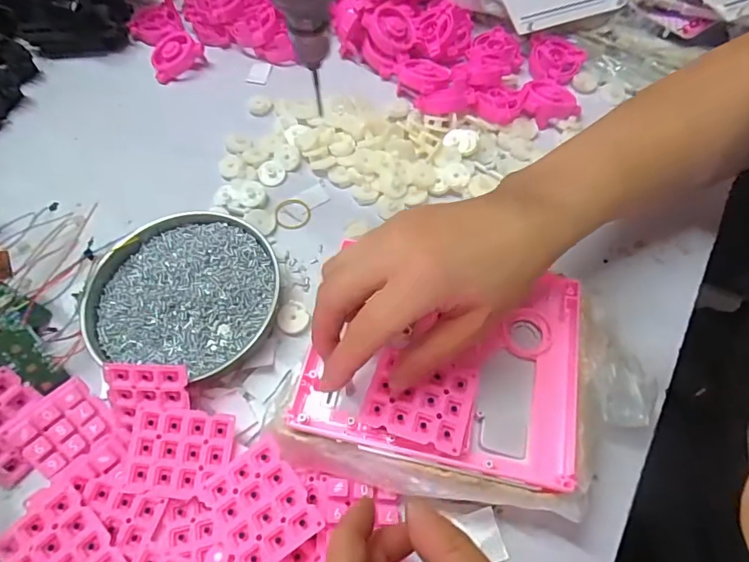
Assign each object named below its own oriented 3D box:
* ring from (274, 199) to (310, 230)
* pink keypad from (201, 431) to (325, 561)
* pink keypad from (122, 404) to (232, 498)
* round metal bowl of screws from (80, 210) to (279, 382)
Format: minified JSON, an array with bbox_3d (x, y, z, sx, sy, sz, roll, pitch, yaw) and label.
[{"bbox_3d":[-0.069,-0.056,0.398,0.030,0.004,0.031,0,61,1],"label":"ring"},{"bbox_3d":[-0.065,0.125,0.266,0.050,0.007,0.060,-32,65,-15],"label":"pink keypad"},{"bbox_3d":[-0.117,0.103,0.286,0.059,0.004,0.049,4,77,-4],"label":"pink keypad"},{"bbox_3d":[-0.141,0.006,0.352,0.132,0.021,0.120,0,61,1],"label":"round metal bowl of screws"}]

